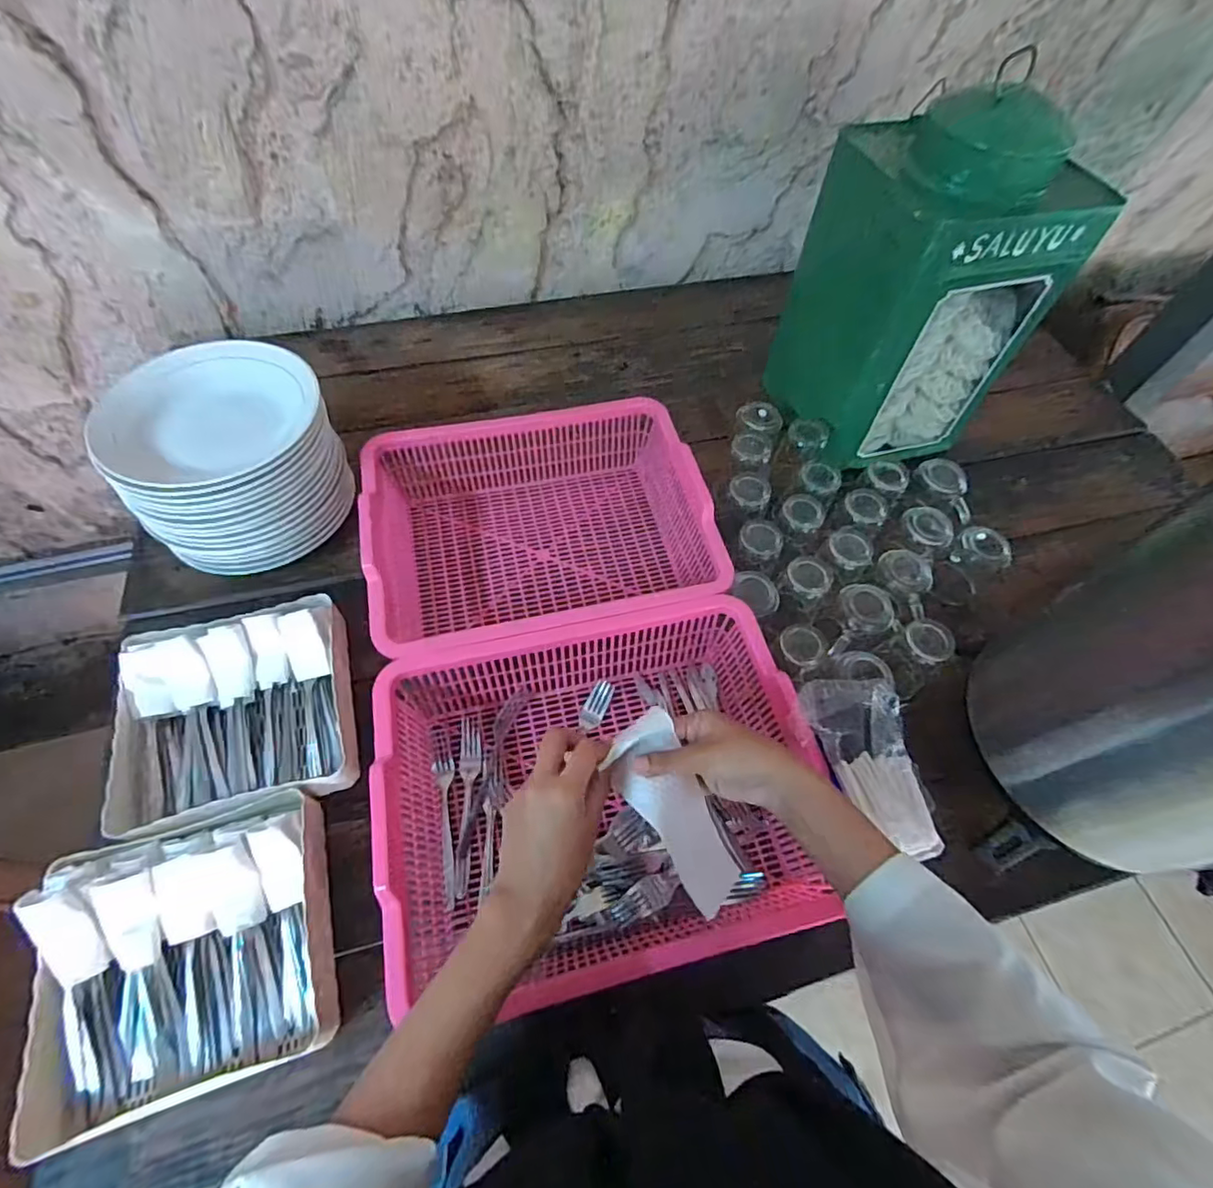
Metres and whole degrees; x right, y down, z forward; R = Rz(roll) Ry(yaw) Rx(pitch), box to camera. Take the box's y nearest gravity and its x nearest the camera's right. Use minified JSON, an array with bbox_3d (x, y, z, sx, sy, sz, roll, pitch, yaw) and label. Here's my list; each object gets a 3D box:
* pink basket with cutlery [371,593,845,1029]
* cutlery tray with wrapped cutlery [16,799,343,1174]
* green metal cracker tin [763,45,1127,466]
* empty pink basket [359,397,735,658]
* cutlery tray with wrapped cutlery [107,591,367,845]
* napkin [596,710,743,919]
[{"bbox_3d":[-0.009,0.168,0.558,0.384,0.117,0.336,-8,60,-8],"label":"pink basket with cutlery"},{"bbox_3d":[-0.354,0.301,0.484,0.210,0.075,0.205,-15,62,-12],"label":"cutlery tray with wrapped cutlery"},{"bbox_3d":[0.389,-0.383,0.725,0.214,0.367,0.226,-17,62,-12],"label":"green metal cracker tin"},{"bbox_3d":[-0.086,-0.091,0.715,0.378,0.127,0.317,-10,61,-9],"label":"empty pink basket"},{"bbox_3d":[-0.388,0.121,0.589,0.225,0.064,0.202,-13,61,-10],"label":"cutlery tray with wrapped cutlery"},{"bbox_3d":[0.052,0.159,0.422,0.058,0.041,0.137,-27,81,-17],"label":"napkin"}]

